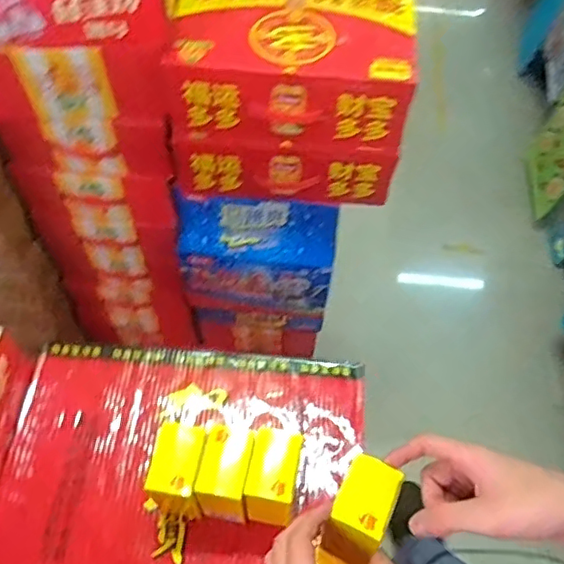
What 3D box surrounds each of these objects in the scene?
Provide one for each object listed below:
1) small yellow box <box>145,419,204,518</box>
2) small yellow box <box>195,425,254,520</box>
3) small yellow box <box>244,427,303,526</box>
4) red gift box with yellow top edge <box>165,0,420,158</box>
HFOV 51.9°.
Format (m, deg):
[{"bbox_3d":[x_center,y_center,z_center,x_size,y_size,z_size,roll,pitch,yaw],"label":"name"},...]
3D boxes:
[{"bbox_3d":[-0.103,0.197,0.599,0.056,0.101,0.074,6,57,3],"label":"small yellow box"},{"bbox_3d":[-0.056,0.200,0.600,0.049,0.100,0.070,10,57,6],"label":"small yellow box"},{"bbox_3d":[-0.009,0.200,0.592,0.047,0.117,0.066,11,57,7],"label":"small yellow box"},{"bbox_3d":[0.018,-0.324,0.849,0.327,0.130,0.207,5,57,3],"label":"red gift box with yellow top edge"}]

